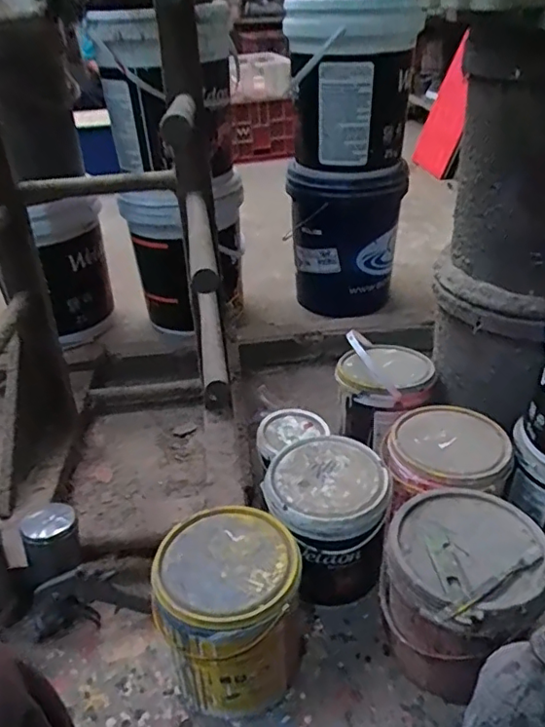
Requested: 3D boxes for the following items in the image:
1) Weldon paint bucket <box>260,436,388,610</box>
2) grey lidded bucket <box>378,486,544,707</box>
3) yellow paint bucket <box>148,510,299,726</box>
[{"bbox_3d":[0.083,0.231,0.857,0.169,0.158,0.176,-3,33,2],"label":"Weldon paint bucket"},{"bbox_3d":[0.239,0.295,0.743,0.197,0.211,0.184,-3,33,2],"label":"grey lidded bucket"},{"bbox_3d":[-0.050,0.315,0.742,0.164,0.207,0.179,-3,33,2],"label":"yellow paint bucket"}]

